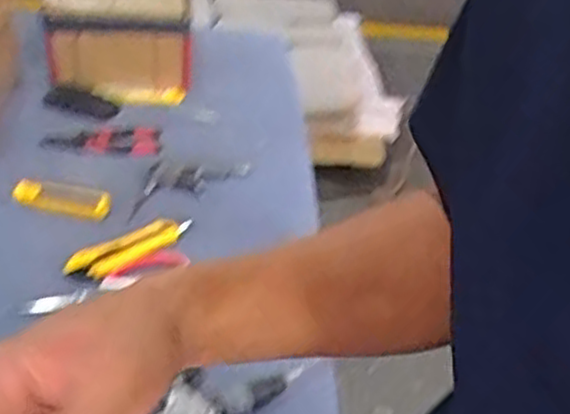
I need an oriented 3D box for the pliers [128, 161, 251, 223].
[{"bbox_3d":[-0.135,-0.037,0.998,0.174,0.016,0.080,-24,45,-35],"label":"pliers"}]

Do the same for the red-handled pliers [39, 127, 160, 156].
[{"bbox_3d":[-0.249,-0.095,1.040,0.152,0.025,0.076,-4,37,-13],"label":"red-handled pliers"}]

